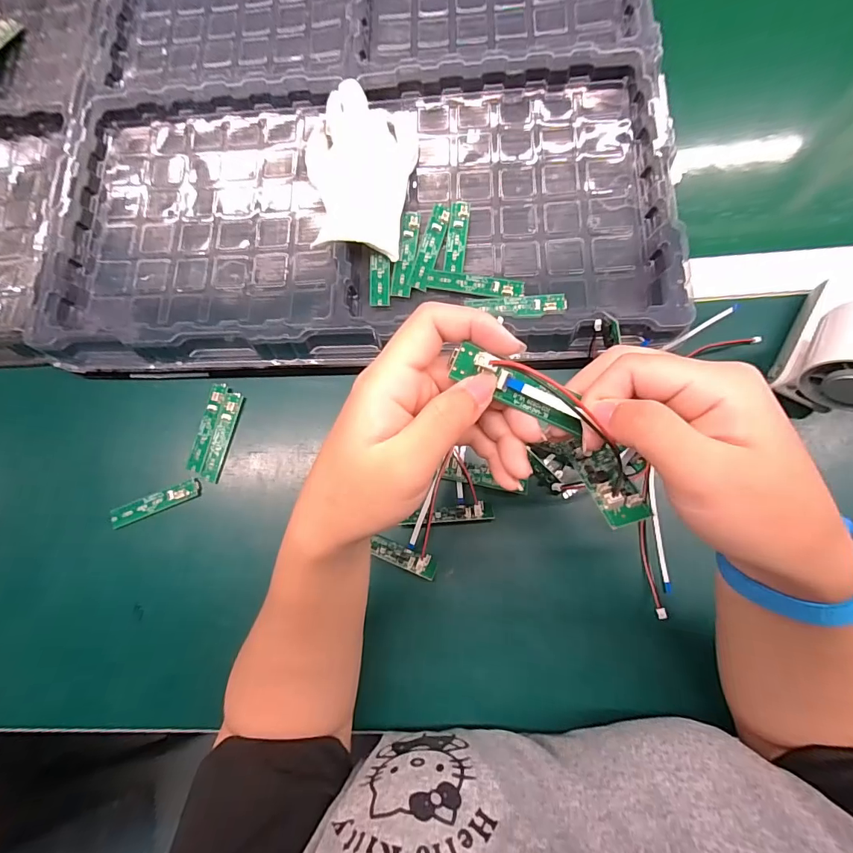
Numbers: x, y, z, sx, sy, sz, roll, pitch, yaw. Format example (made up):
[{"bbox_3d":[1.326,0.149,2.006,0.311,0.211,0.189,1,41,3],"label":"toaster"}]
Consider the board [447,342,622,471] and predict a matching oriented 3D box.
[{"bbox_3d":[0.043,-0.017,0.187,0.064,0.008,0.017,26,84,-14],"label":"board"}]

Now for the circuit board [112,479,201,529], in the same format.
[{"bbox_3d":[-0.246,0.070,0.391,0.085,0.009,0.018,-22,76,0],"label":"circuit board"}]

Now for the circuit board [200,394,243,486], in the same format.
[{"bbox_3d":[-0.190,0.010,0.397,0.015,0.006,0.082,13,79,8],"label":"circuit board"}]

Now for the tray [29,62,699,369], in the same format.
[{"bbox_3d":[-0.069,-0.198,0.392,0.551,0.045,0.282,-1,77,5],"label":"tray"}]

